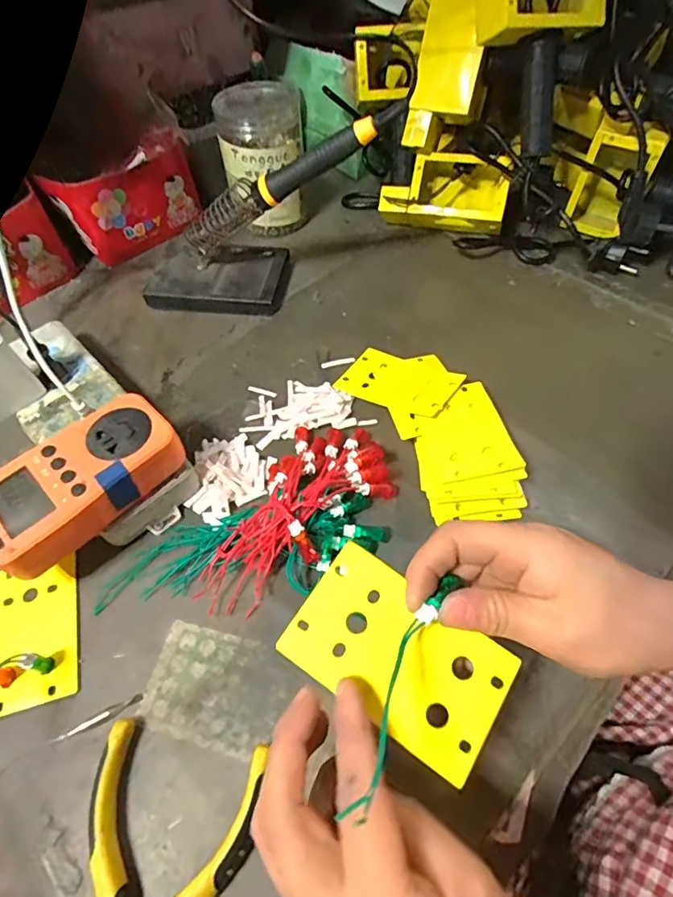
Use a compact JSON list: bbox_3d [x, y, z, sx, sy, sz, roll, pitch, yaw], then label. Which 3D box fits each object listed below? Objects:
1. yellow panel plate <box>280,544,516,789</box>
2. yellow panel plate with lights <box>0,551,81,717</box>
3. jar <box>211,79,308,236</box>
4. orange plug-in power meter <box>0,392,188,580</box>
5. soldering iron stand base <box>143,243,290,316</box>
[{"bbox_3d":[0.029,0.093,0.228,0.096,0.004,0.059,34,70,10],"label":"yellow panel plate"},{"bbox_3d":[-0.196,0.113,0.314,0.059,0.020,0.090,-14,56,-7],"label":"yellow panel plate with lights"},{"bbox_3d":[-0.073,-0.305,0.538,0.083,0.124,0.086,11,57,10],"label":"jar"},{"bbox_3d":[-0.166,0.020,0.325,0.125,0.029,0.064,-40,62,-22],"label":"orange plug-in power meter"},{"bbox_3d":[-0.117,-0.176,0.513,0.129,0.023,0.087,7,56,7],"label":"soldering iron stand base"}]

